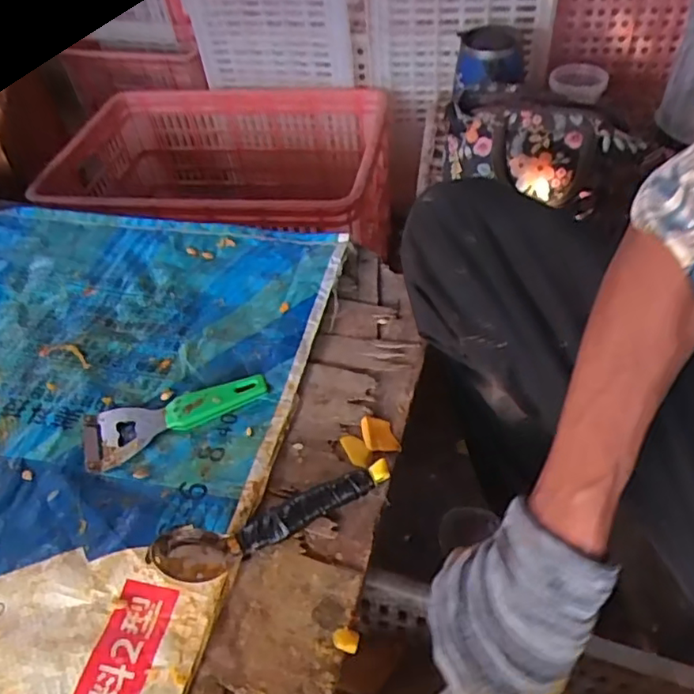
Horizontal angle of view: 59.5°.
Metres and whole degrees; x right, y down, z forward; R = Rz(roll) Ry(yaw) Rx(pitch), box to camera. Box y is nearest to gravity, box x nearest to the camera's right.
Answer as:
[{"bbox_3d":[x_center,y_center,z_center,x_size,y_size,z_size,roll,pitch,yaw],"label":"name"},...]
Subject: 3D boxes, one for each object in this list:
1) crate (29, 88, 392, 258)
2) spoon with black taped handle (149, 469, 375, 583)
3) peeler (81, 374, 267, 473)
[{"bbox_3d":[-0.204,-0.263,1.035,0.526,0.213,0.399,6,49,10],"label":"crate"},{"bbox_3d":[-0.053,0.114,0.412,0.156,0.035,0.043,-23,50,-15],"label":"spoon with black taped handle"},{"bbox_3d":[-0.140,0.052,0.494,0.148,0.012,0.054,-18,49,-11],"label":"peeler"}]

